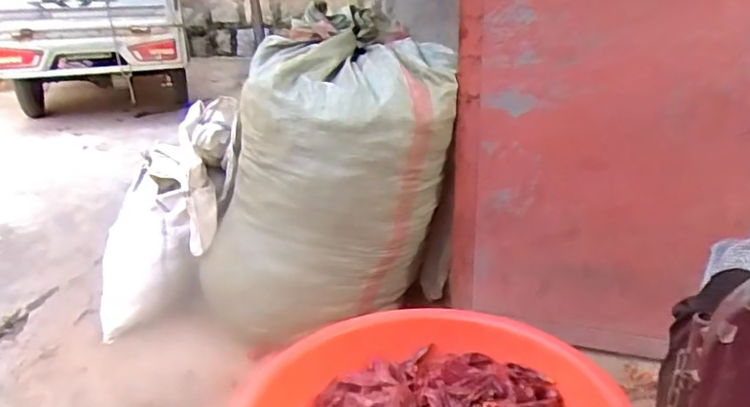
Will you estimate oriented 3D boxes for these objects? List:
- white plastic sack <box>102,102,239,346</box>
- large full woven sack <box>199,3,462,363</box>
[{"bbox_3d":[-0.548,0.005,1.536,0.388,0.643,0.137,35,5,40],"label":"white plastic sack"},{"bbox_3d":[-0.136,-0.059,1.377,0.595,0.613,0.364,-4,23,-5],"label":"large full woven sack"}]

